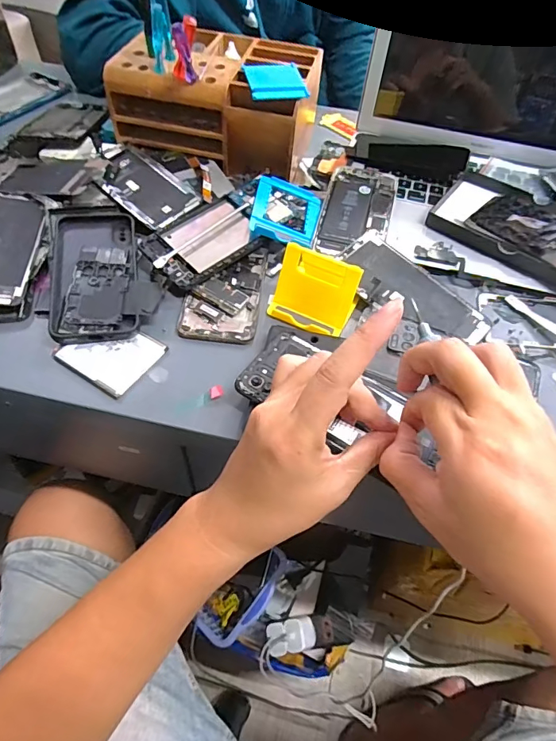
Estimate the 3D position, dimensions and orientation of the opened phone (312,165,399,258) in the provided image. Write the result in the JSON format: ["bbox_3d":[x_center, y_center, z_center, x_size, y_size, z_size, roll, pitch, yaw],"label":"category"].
[{"bbox_3d":[0.087,-0.177,0.490,0.073,0.011,0.145,14,55,6],"label":"opened phone"}]

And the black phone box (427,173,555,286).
[{"bbox_3d":[0.269,-0.152,0.476,0.194,0.024,0.117,36,60,20],"label":"black phone box"}]

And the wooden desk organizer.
[{"bbox_3d":[-0.066,-0.316,0.520,0.211,0.102,0.137,12,55,5],"label":"wooden desk organizer"}]

